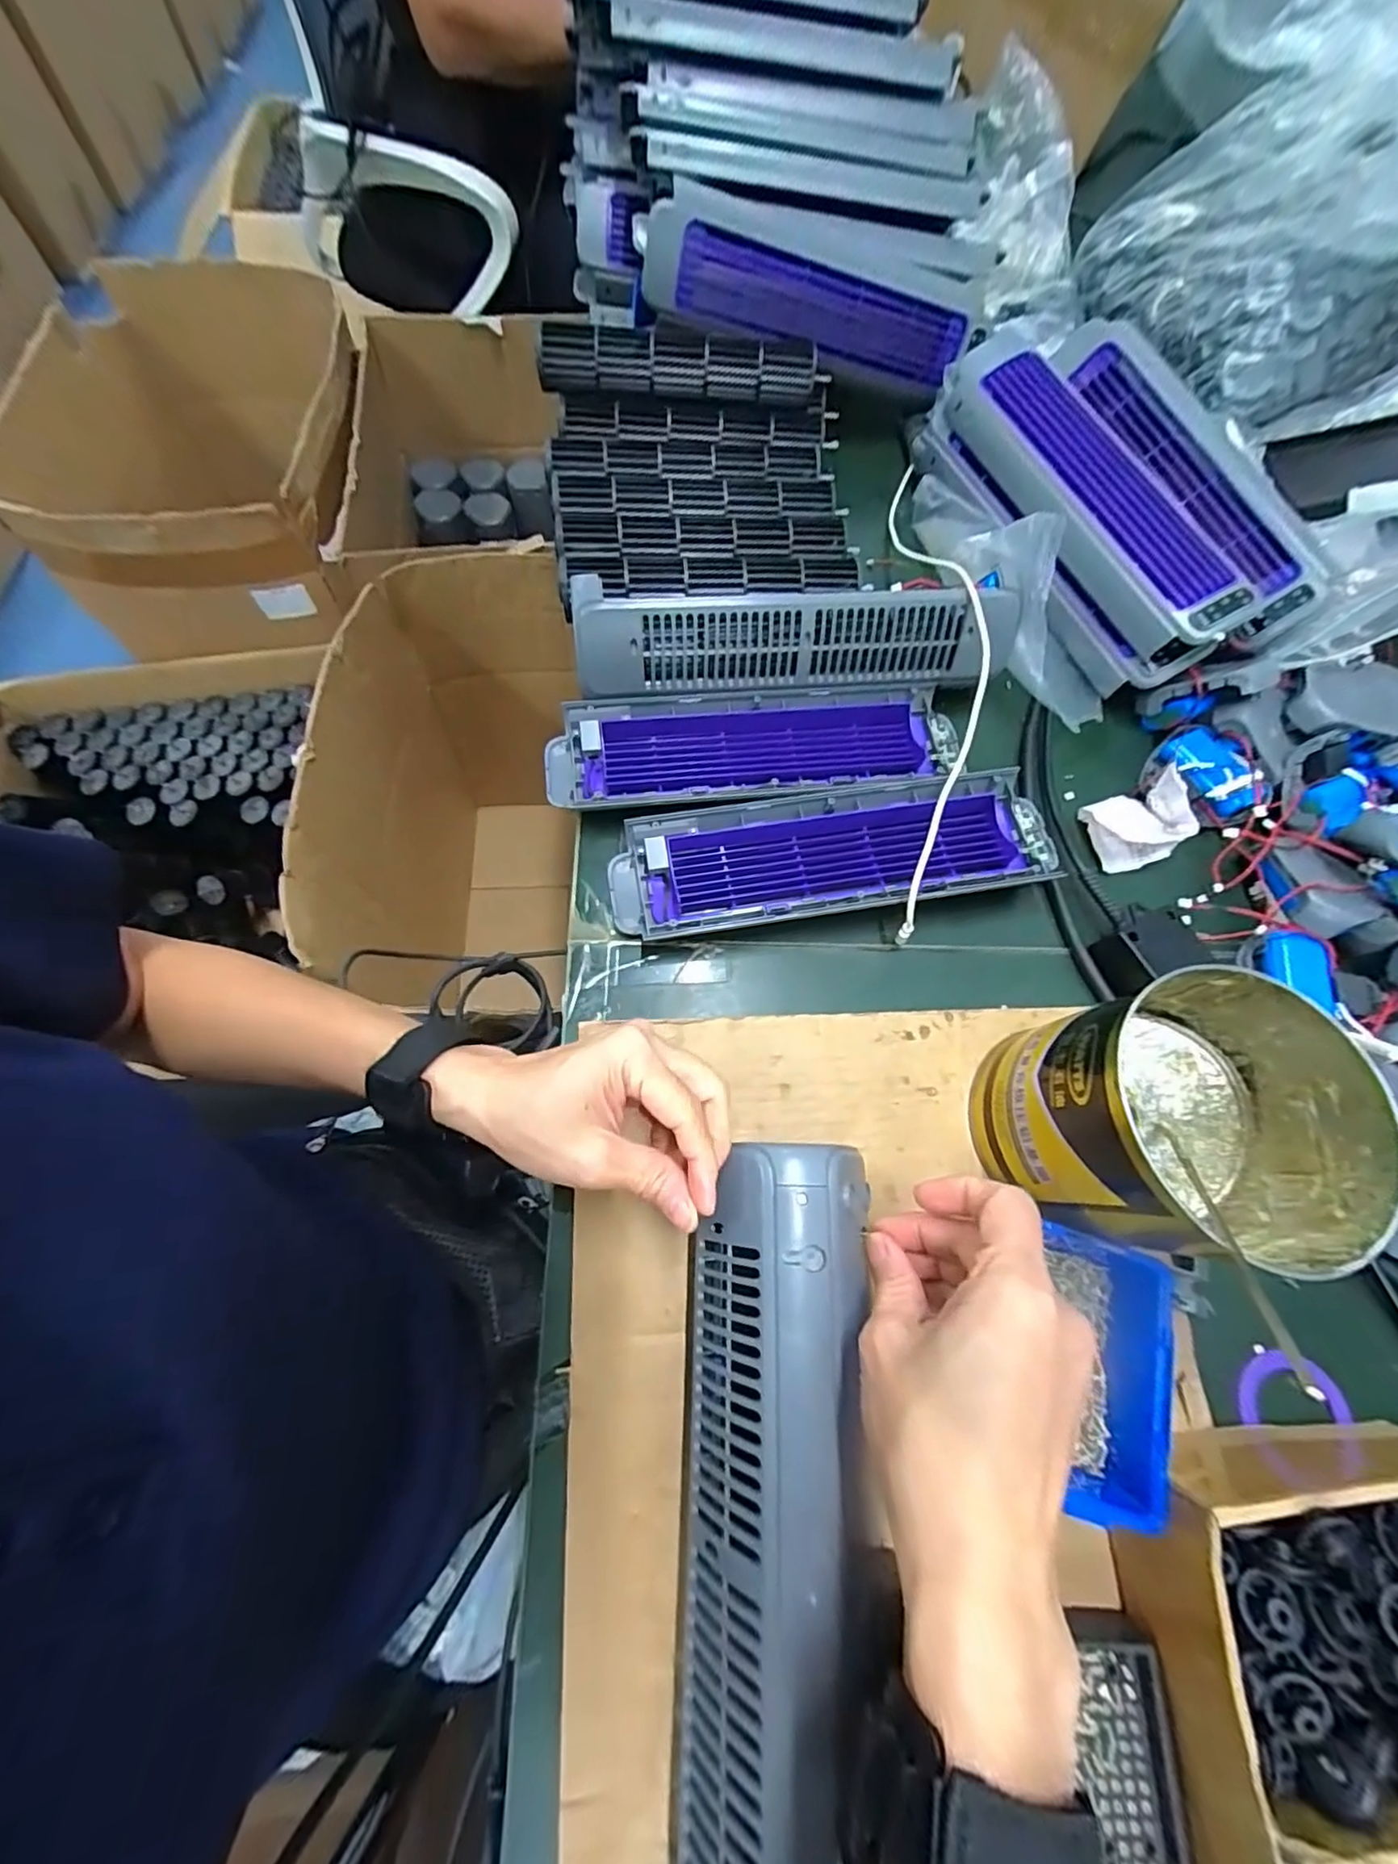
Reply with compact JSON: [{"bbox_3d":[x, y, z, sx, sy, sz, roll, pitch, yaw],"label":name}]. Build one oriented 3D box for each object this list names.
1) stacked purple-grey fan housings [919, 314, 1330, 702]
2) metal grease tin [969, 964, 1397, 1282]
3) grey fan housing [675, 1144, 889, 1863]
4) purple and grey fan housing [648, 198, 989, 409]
[{"bbox_3d":[0.325,-0.340,0.488,0.172,0.086,0.316,-26,73,-11],"label":"stacked purple-grey fan housings"},{"bbox_3d":[0.225,0.092,0.310,0.125,0.113,0.119,1,70,-2],"label":"metal grease tin"},{"bbox_3d":[0.028,0.234,0.240,0.070,0.055,0.284,7,70,0],"label":"grey fan housing"},{"bbox_3d":[0.096,-0.507,0.503,0.277,0.066,0.058,-4,69,-20],"label":"purple and grey fan housing"}]

